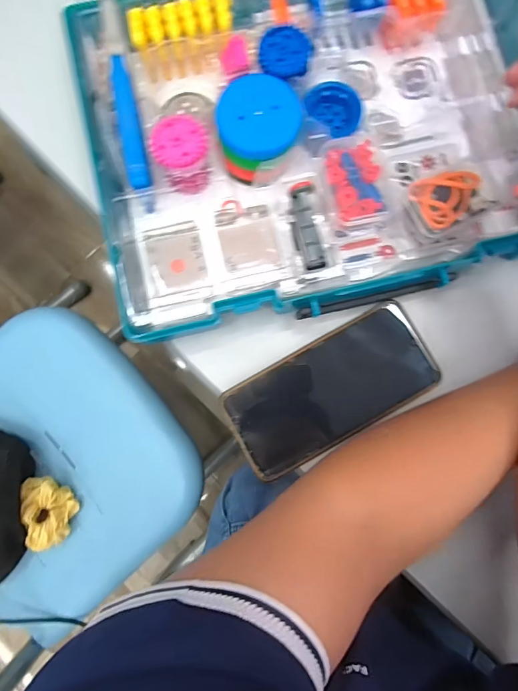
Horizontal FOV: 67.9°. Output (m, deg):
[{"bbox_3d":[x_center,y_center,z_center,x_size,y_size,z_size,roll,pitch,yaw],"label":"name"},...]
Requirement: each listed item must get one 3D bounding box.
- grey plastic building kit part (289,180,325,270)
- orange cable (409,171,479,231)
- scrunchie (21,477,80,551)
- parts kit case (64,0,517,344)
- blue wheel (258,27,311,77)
[{"bbox_3d":[0.034,-0.085,0.278,0.019,0.012,0.061,-10,84,-1],"label":"grey plastic building kit part"},{"bbox_3d":[0.139,-0.109,0.281,0.049,0.009,0.039,-26,84,-3],"label":"orange cable"},{"bbox_3d":[-0.285,0.226,0.526,0.067,0.030,0.090,0,75,-39],"label":"scrunchie"},{"bbox_3d":[0.055,-0.163,0.294,0.351,0.050,0.259,-15,84,-2],"label":"parts kit case"},{"bbox_3d":[0.019,-0.215,0.282,0.037,0.009,0.038,0,84,0],"label":"blue wheel"}]

